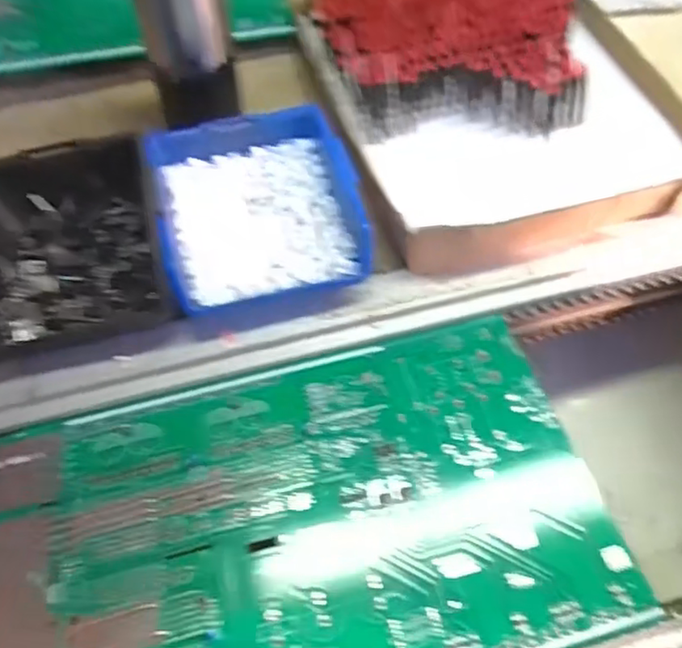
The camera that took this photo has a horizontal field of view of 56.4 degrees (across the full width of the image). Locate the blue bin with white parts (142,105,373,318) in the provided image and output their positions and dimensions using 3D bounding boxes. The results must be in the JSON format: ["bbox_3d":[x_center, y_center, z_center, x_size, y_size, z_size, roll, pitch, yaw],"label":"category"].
[{"bbox_3d":[-0.052,-0.077,0.403,0.120,0.039,0.128,-14,54,-9],"label":"blue bin with white parts"}]

